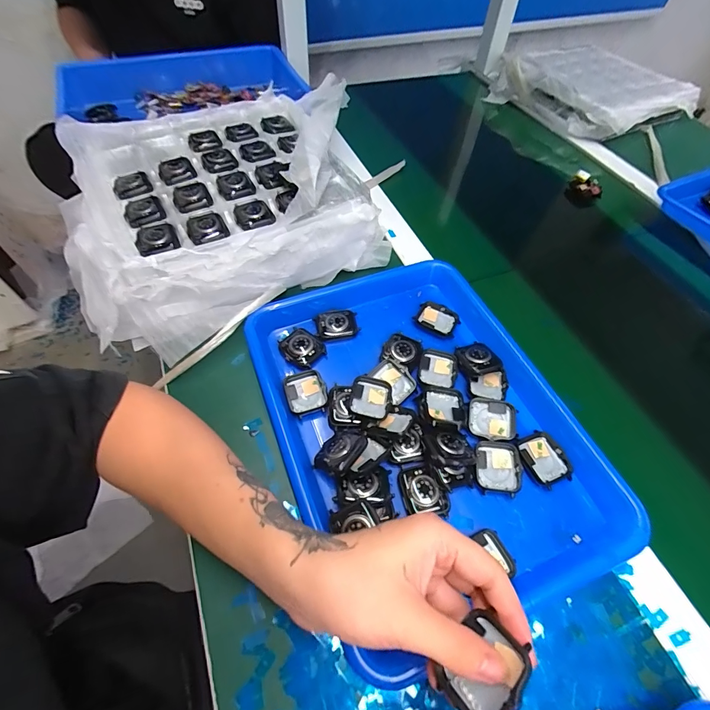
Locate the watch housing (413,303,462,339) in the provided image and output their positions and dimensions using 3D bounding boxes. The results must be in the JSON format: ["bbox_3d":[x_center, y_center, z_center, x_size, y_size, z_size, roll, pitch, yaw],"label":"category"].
[{"bbox_3d":[0.094,-0.042,0.426,0.047,0.008,0.037,26,59,16],"label":"watch housing"}]

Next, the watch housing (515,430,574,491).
[{"bbox_3d":[0.167,0.093,0.334,0.037,0.008,0.045,-19,58,-14],"label":"watch housing"}]

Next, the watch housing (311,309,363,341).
[{"bbox_3d":[-0.020,-0.034,0.419,0.047,0.013,0.037,-8,56,-7],"label":"watch housing"}]

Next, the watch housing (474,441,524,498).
[{"bbox_3d":[0.123,0.097,0.327,0.039,0.010,0.044,1,55,-1],"label":"watch housing"}]

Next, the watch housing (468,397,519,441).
[{"bbox_3d":[0.128,0.061,0.353,0.044,0.012,0.039,5,55,2],"label":"watch housing"}]

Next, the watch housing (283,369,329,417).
[{"bbox_3d":[-0.047,0.037,0.364,0.037,0.012,0.044,-16,57,-12],"label":"watch housing"}]

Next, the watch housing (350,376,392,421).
[{"bbox_3d":[0.015,0.040,0.354,0.037,0.010,0.046,6,55,3],"label":"watch housing"}]

